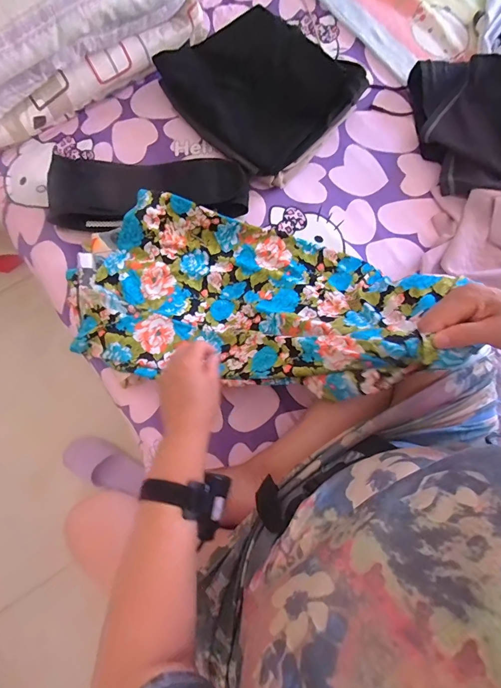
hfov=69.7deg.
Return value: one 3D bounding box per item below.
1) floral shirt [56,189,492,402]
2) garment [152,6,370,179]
[{"bbox_3d":[-0.026,-0.101,0.518,0.534,0.243,0.289,12,75,5],"label":"floral shirt"},{"bbox_3d":[0.011,-0.494,0.696,0.256,0.096,0.324,-40,77,-9],"label":"garment"}]

